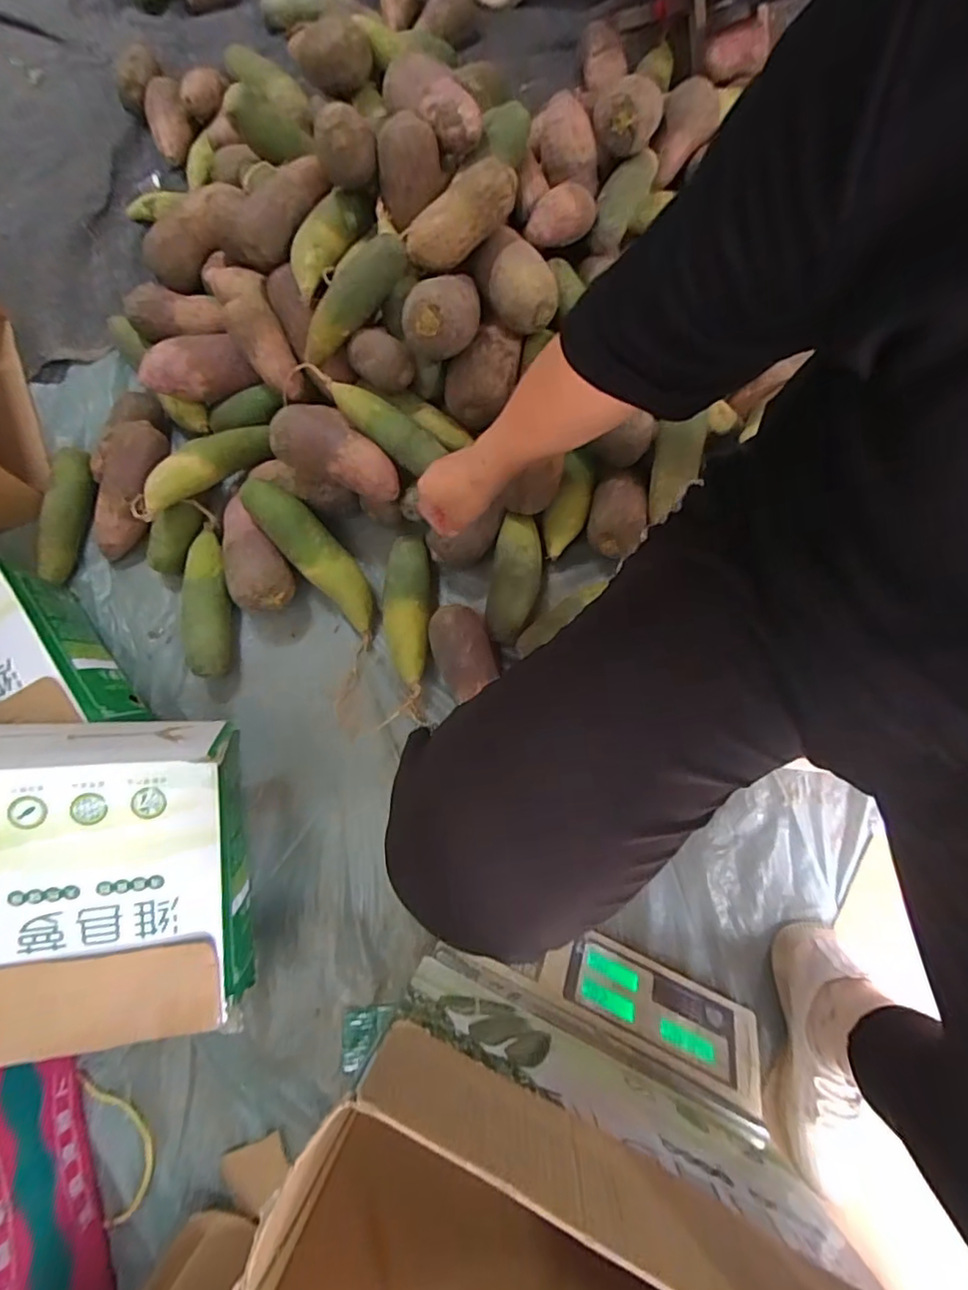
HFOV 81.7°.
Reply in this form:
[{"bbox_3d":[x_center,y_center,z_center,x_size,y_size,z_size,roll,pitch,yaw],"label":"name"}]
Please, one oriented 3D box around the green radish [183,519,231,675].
[{"bbox_3d":[-0.346,-0.057,0.715,0.049,0.054,0.200,-6,76,0],"label":"green radish"}]

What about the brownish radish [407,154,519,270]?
[{"bbox_3d":[-0.025,-0.481,0.625,0.140,0.053,0.049,-34,77,12],"label":"brownish radish"}]

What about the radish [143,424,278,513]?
[{"bbox_3d":[-0.354,-0.227,0.716,0.181,0.052,0.051,-40,78,-23],"label":"radish"}]

